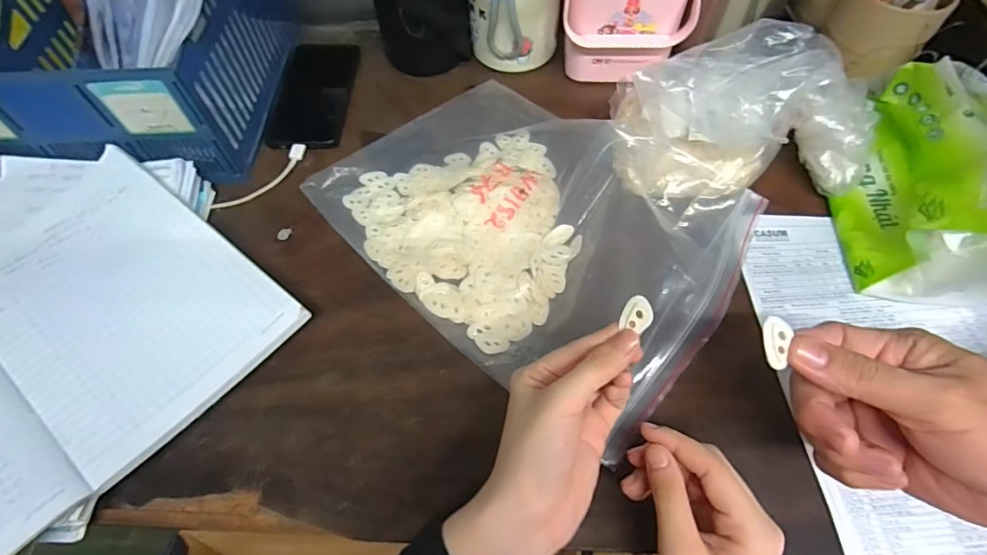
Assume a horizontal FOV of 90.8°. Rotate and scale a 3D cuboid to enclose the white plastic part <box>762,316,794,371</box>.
[{"bbox_3d":[0.142,0.033,0.242,0.014,0.004,0.026,-5,93,-3],"label":"white plastic part"}]

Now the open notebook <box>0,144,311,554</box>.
[{"bbox_3d":[-0.352,0.069,0.349,0.251,0.025,0.342,35,61,17],"label":"open notebook"}]

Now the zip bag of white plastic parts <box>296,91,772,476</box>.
[{"bbox_3d":[0.031,-0.056,0.416,0.235,0.068,0.352,-38,66,-21],"label":"zip bag of white plastic parts"}]

